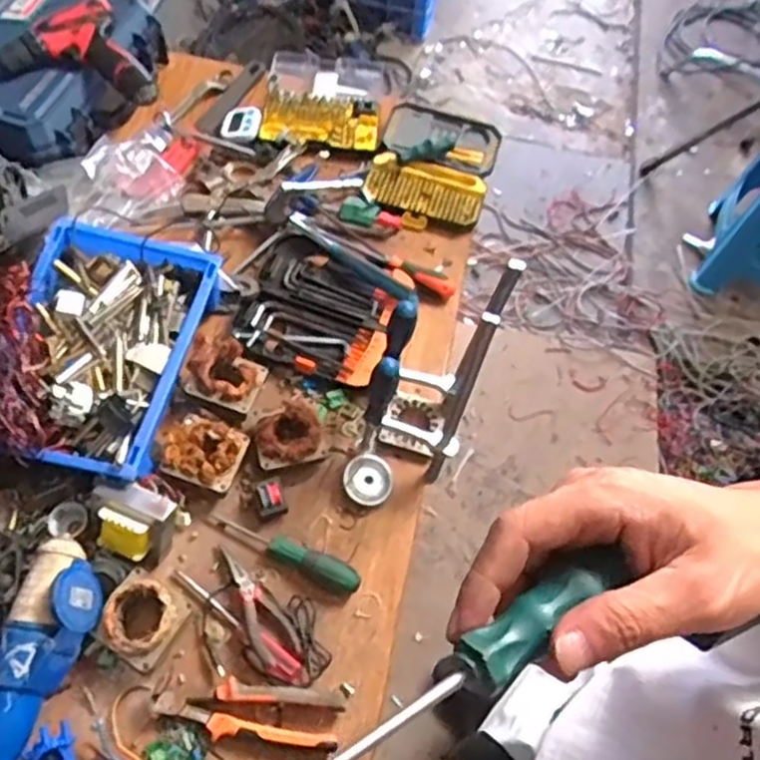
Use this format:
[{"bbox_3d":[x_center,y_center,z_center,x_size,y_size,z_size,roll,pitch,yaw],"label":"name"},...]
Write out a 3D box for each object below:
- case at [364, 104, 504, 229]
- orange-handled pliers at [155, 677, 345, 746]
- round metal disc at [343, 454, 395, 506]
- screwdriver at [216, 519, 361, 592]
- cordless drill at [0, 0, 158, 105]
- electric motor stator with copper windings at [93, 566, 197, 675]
[{"bbox_3d":[0.086,-0.348,1.140,0.183,0.045,0.247,14,60,5],"label":"case"},{"bbox_3d":[-0.134,0.339,0.731,0.181,0.016,0.053,4,59,-1],"label":"orange-handled pliers"},{"bbox_3d":[-0.011,0.118,0.872,0.056,0.026,0.061,2,59,-3],"label":"round metal disc"},{"bbox_3d":[-0.104,0.196,0.820,0.176,0.028,0.029,24,61,10],"label":"screwdriver"},{"bbox_3d":[-0.456,-0.456,1.034,0.206,0.056,0.178,-27,65,-18],"label":"cordless drill"},{"bbox_3d":[-0.248,0.252,0.754,0.082,0.055,0.084,30,62,13],"label":"electric motor stator with copper windings"}]

